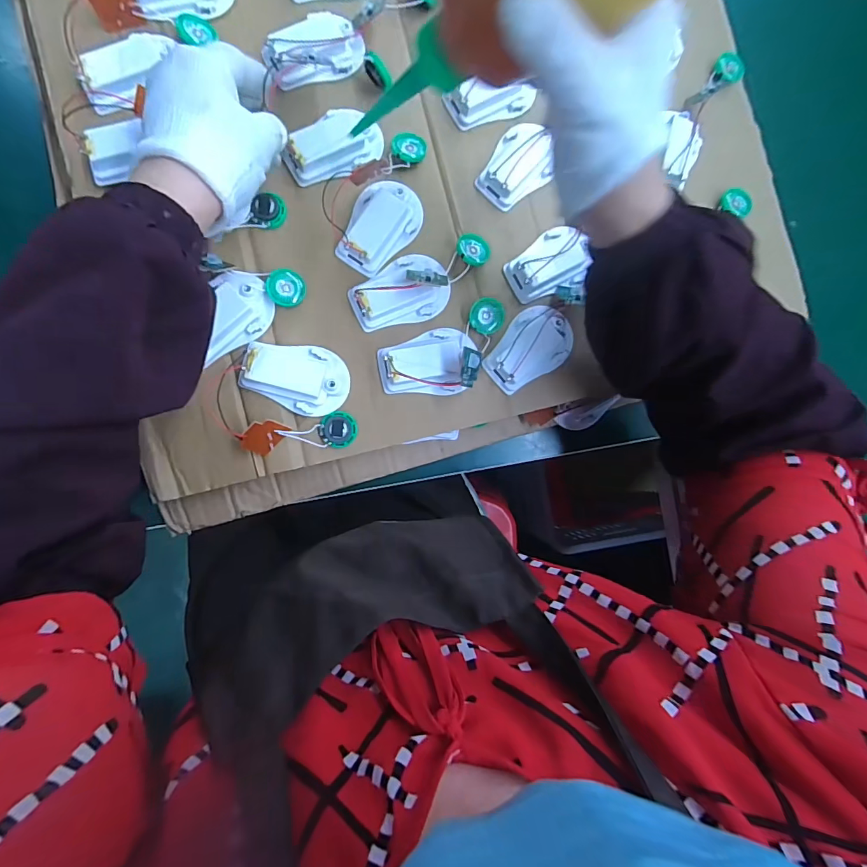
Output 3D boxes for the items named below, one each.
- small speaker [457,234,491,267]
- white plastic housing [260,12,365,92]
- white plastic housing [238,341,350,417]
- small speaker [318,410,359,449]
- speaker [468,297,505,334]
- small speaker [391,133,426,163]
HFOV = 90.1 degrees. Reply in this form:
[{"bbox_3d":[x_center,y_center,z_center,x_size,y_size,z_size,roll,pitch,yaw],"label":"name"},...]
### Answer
[{"bbox_3d":[0.034,-0.151,0.357,0.031,0.009,0.027,-4,92,-26],"label":"small speaker"},{"bbox_3d":[-0.096,-0.309,0.348,0.078,0.014,0.042,-26,92,-9],"label":"white plastic housing"},{"bbox_3d":[-0.104,-0.043,0.329,0.076,0.017,0.051,11,86,-9],"label":"white plastic housing"},{"bbox_3d":[-0.074,-0.003,0.339,0.028,0.008,0.028,0,88,-9],"label":"small speaker"},{"bbox_3d":[0.044,-0.096,0.356,0.028,0.010,0.028,-2,101,-8],"label":"speaker"},{"bbox_3d":[-0.021,-0.236,0.358,0.027,0.013,0.024,-41,94,-8],"label":"small speaker"}]

